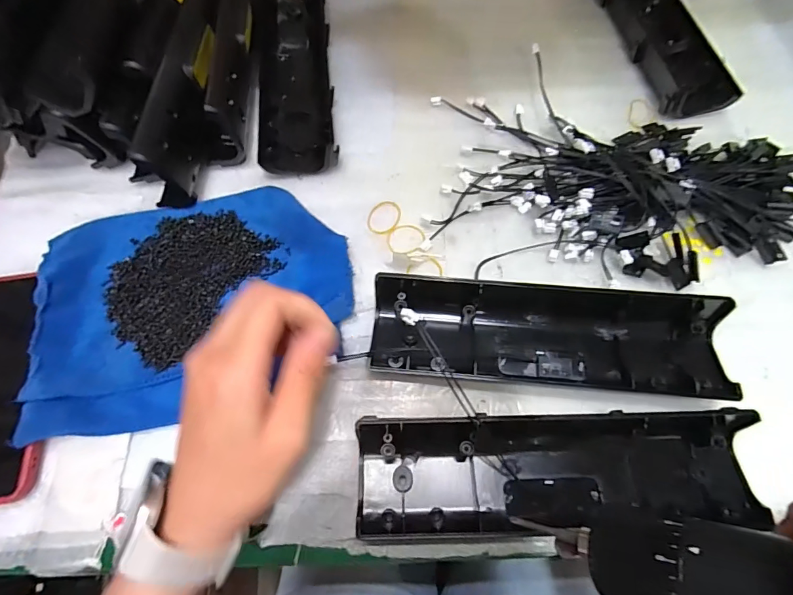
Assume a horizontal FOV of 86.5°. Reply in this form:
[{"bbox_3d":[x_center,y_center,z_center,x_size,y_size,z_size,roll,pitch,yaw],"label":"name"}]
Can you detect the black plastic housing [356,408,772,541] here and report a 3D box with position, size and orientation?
[{"bbox_3d":[0.099,0.109,0.264,0.244,0.031,0.071,-1,66,0],"label":"black plastic housing"}]

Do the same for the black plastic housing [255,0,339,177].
[{"bbox_3d":[-0.098,-0.224,0.413,0.069,0.035,0.242,-7,67,-1],"label":"black plastic housing"}]

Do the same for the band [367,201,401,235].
[{"bbox_3d":[-0.010,-0.067,0.356,0.025,0.004,0.033,22,72,-2],"label":"band"}]

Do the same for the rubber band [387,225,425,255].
[{"bbox_3d":[0.008,-0.049,0.349,0.030,0.005,0.028,-1,67,2],"label":"rubber band"}]

